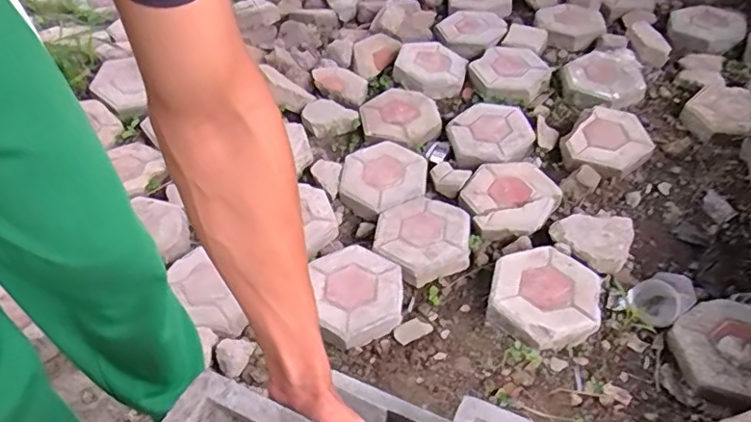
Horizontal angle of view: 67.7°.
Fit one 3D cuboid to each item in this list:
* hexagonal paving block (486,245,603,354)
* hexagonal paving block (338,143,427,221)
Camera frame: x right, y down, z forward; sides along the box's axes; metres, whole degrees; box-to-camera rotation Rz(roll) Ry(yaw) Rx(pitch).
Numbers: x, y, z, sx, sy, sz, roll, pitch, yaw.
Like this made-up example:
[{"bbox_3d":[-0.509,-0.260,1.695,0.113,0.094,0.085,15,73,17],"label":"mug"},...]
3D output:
[{"bbox_3d":[0.326,0.167,1.089,0.201,0.057,0.213,11,49,14],"label":"hexagonal paving block"},{"bbox_3d":[0.018,-0.076,1.333,0.204,0.049,0.211,-1,47,4],"label":"hexagonal paving block"}]

